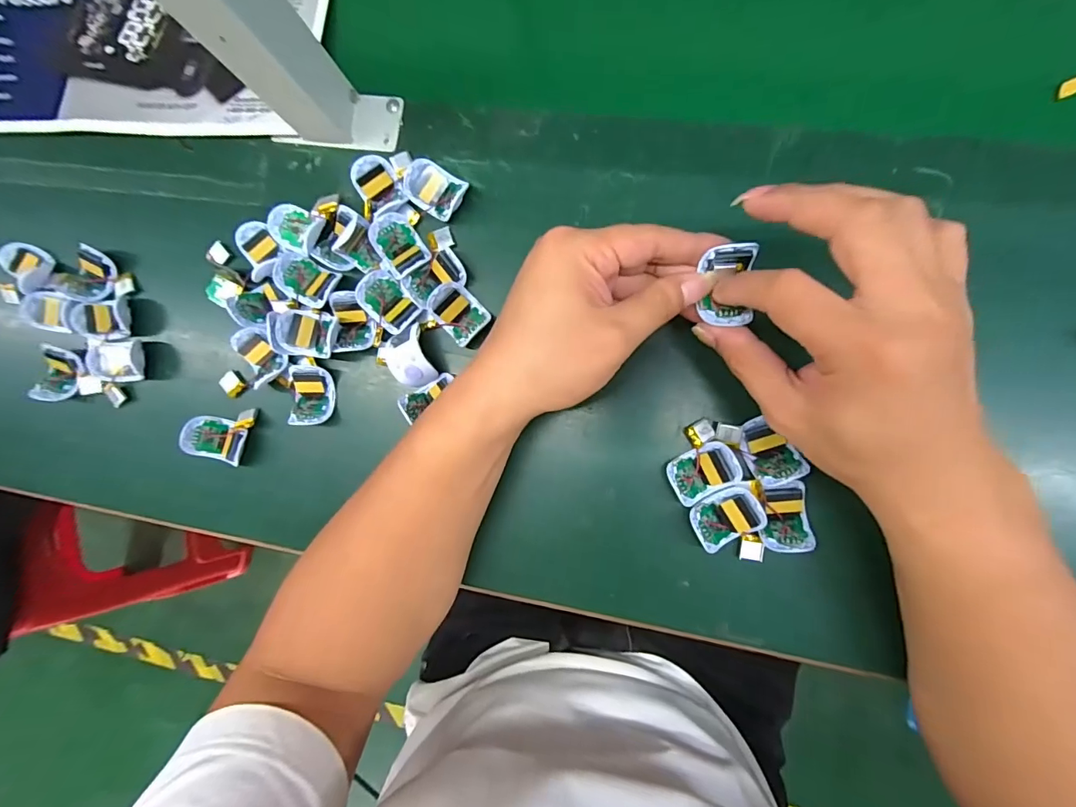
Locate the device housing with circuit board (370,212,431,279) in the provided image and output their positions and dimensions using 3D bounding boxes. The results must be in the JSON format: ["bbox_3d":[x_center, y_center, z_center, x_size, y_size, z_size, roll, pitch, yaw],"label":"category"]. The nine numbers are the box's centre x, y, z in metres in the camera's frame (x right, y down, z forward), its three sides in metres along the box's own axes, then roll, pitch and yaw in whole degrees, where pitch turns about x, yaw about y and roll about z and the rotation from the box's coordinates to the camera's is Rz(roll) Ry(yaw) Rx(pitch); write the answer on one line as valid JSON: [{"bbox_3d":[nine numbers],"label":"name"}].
[{"bbox_3d":[-0.096,-0.108,0.323,0.030,0.016,0.041,-34,84,6],"label":"device housing with circuit board"}]

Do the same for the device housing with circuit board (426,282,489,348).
[{"bbox_3d":[-0.055,-0.061,0.320,0.038,0.012,0.030,44,95,7],"label":"device housing with circuit board"}]

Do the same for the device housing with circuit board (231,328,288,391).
[{"bbox_3d":[-0.201,-0.034,0.340,0.029,0.016,0.038,-39,84,6],"label":"device housing with circuit board"}]

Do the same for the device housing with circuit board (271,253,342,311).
[{"bbox_3d":[-0.163,-0.085,0.328,0.041,0.011,0.030,28,93,8],"label":"device housing with circuit board"}]

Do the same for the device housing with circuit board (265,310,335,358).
[{"bbox_3d":[-0.160,-0.049,0.327,0.044,0.021,0.033,7,90,9],"label":"device housing with circuit board"}]

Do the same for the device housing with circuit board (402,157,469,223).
[{"bbox_3d":[-0.070,-0.146,0.325,0.043,0.014,0.029,35,94,8],"label":"device housing with circuit board"}]

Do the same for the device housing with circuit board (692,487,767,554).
[{"bbox_3d":[0.118,0.072,0.296,0.041,0.010,0.031,-29,85,7],"label":"device housing with circuit board"}]

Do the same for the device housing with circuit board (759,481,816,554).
[{"bbox_3d":[0.153,0.069,0.291,0.028,0.021,0.040,-2,89,8],"label":"device housing with circuit board"}]

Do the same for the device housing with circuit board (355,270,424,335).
[{"bbox_3d":[-0.102,-0.069,0.322,0.042,0.016,0.031,38,94,7],"label":"device housing with circuit board"}]

